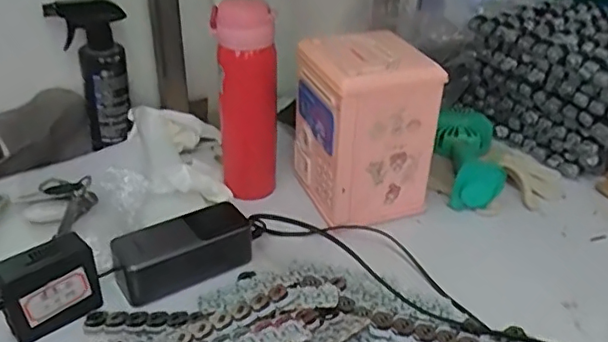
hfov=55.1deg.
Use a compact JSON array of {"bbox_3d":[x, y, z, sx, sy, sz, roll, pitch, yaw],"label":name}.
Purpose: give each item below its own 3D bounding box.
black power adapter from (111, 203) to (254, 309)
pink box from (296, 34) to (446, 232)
[{"bbox_3d":[-0.120,0.075,0.581,0.131,0.044,0.056,-19,38,-28],"label":"black power adapter"},{"bbox_3d":[0.068,-0.047,0.661,0.125,0.179,0.117,-9,34,-16],"label":"pink box"}]

